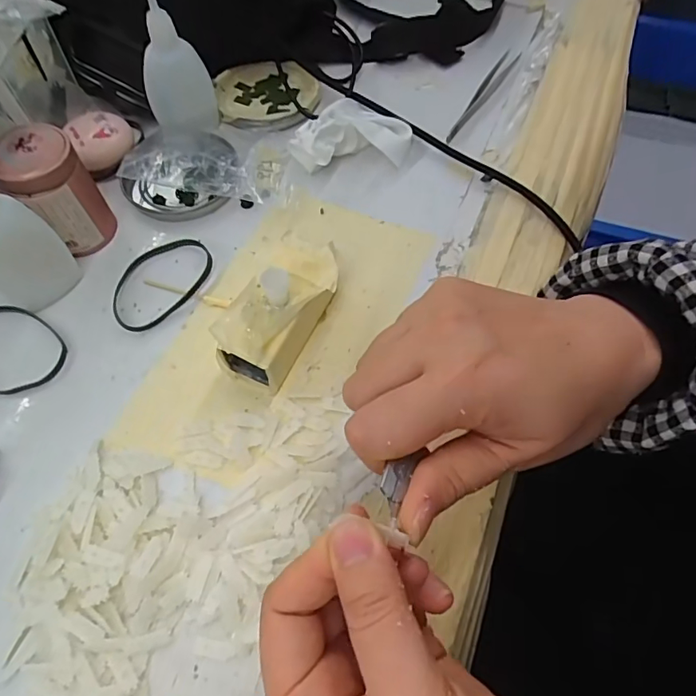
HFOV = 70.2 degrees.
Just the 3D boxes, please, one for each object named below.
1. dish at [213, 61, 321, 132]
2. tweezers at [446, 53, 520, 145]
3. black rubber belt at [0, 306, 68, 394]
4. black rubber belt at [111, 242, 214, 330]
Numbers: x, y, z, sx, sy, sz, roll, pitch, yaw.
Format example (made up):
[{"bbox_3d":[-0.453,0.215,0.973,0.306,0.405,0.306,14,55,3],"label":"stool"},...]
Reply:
[{"bbox_3d":[-0.062,-0.196,0.386,0.076,0.017,0.081,0,62,0],"label":"dish"},{"bbox_3d":[0.106,-0.201,0.388,0.014,0.007,0.121,31,66,15],"label":"tweezers"},{"bbox_3d":[-0.193,-0.001,0.281,0.050,0.006,0.063,-39,69,-19],"label":"black rubber belt"},{"bbox_3d":[-0.115,-0.043,0.303,0.070,0.009,0.049,-39,69,-19],"label":"black rubber belt"}]

